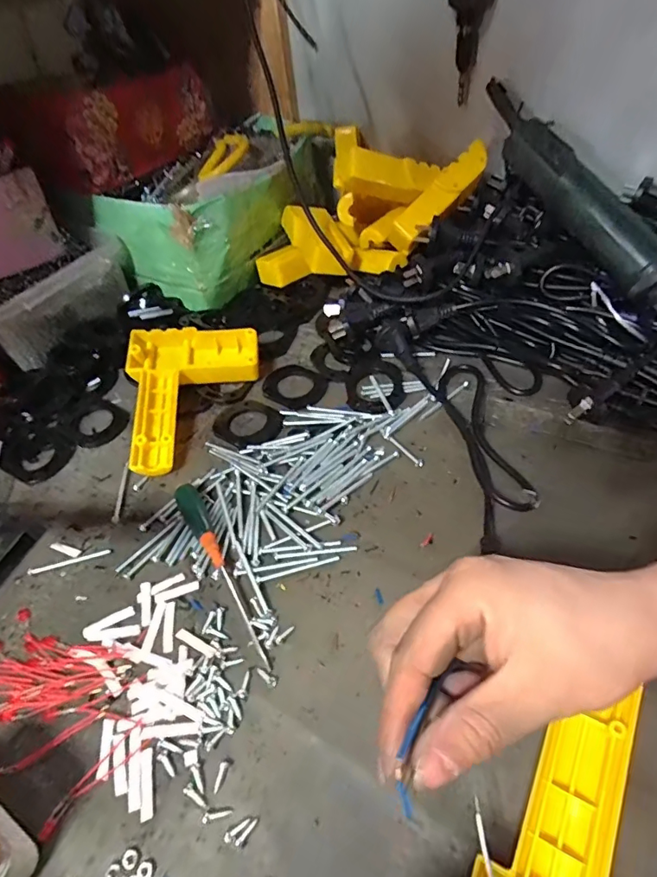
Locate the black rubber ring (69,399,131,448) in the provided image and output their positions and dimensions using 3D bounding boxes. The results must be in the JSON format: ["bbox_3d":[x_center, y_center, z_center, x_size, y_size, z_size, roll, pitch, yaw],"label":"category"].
[{"bbox_3d":[-0.210,-0.015,0.444,0.050,0.006,0.050,-3,49,4],"label":"black rubber ring"}]

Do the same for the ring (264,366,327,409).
[{"bbox_3d":[-0.032,-0.049,0.453,0.058,0.004,0.051,31,59,29],"label":"ring"}]

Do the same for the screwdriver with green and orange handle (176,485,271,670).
[{"bbox_3d":[-0.073,0.086,0.325,0.017,0.017,0.142,-26,51,-15],"label":"screwdriver with green and orange handle"}]

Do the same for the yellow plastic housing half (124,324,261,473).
[{"bbox_3d":[-0.115,-0.043,0.428,0.113,0.041,0.142,-13,49,-5],"label":"yellow plastic housing half"}]

